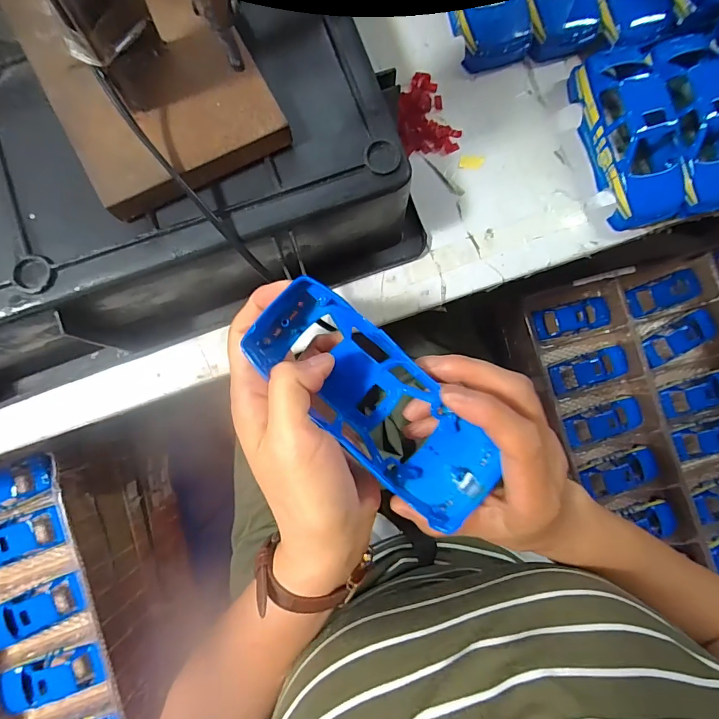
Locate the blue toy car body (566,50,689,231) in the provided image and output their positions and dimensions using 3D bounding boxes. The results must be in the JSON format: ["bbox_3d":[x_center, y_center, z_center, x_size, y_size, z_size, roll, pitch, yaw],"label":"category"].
[{"bbox_3d":[0.205,-0.167,0.310,0.061,0.038,0.127,-12,86,-3],"label":"blue toy car body"}]

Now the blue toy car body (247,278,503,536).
[{"bbox_3d":[0.009,0.021,0.206,0.055,0.039,0.134,-44,92,-5],"label":"blue toy car body"}]

